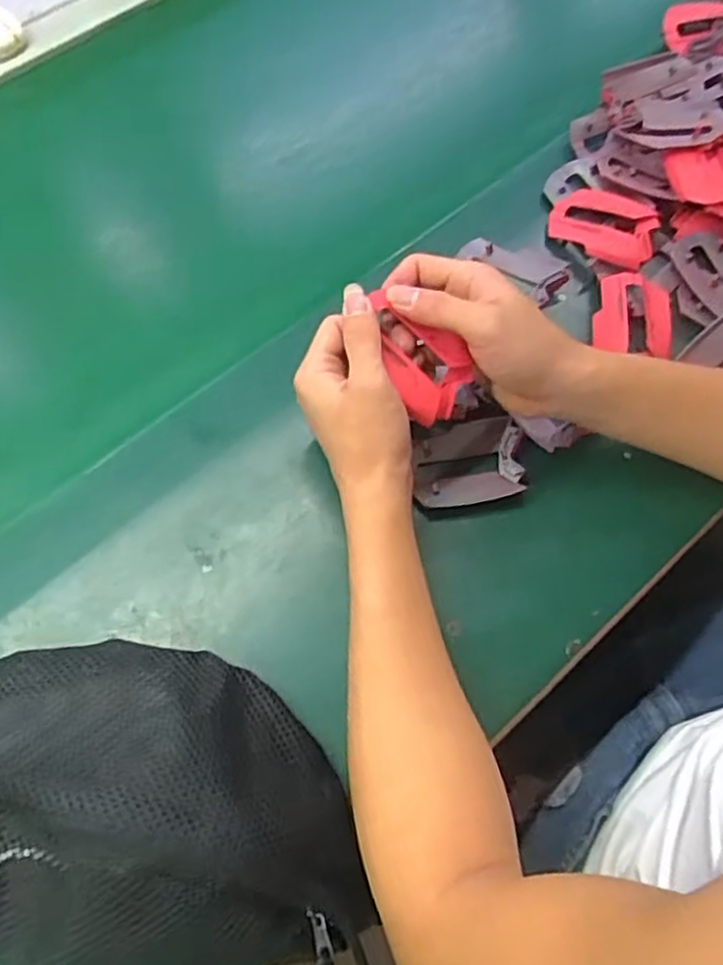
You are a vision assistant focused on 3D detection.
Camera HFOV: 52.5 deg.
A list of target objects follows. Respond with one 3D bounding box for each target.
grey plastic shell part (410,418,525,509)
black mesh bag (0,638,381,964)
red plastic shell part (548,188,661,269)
[{"bbox_3d":[0.070,-0.013,0.489,0.071,0.013,0.059,-7,64,-2],"label":"grey plastic shell part"},{"bbox_3d":[-0.138,0.160,0.379,0.267,0.068,0.155,1,64,1],"label":"black mesh bag"},{"bbox_3d":[0.187,-0.197,0.561,0.080,0.016,0.055,30,69,14],"label":"red plastic shell part"}]

